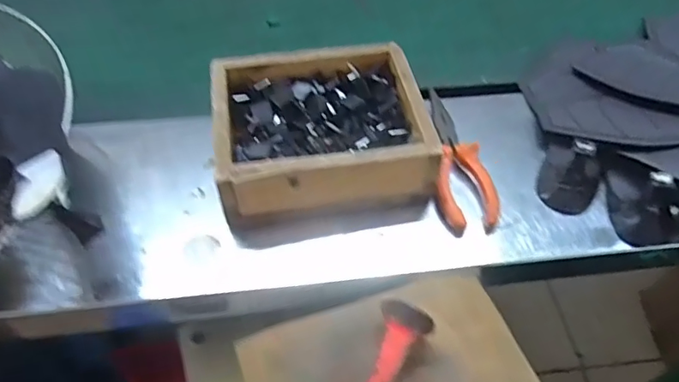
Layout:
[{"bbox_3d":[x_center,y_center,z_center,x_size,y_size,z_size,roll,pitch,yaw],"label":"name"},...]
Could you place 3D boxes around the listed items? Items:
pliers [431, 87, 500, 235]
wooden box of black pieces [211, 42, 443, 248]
[{"bbox_3d":[0.105,-0.028,0.481,0.048,0.033,0.149,-5,53,-5],"label":"pliers"},{"bbox_3d":[-0.017,-0.055,0.471,0.179,0.065,0.161,-8,53,-7],"label":"wooden box of black pieces"}]

